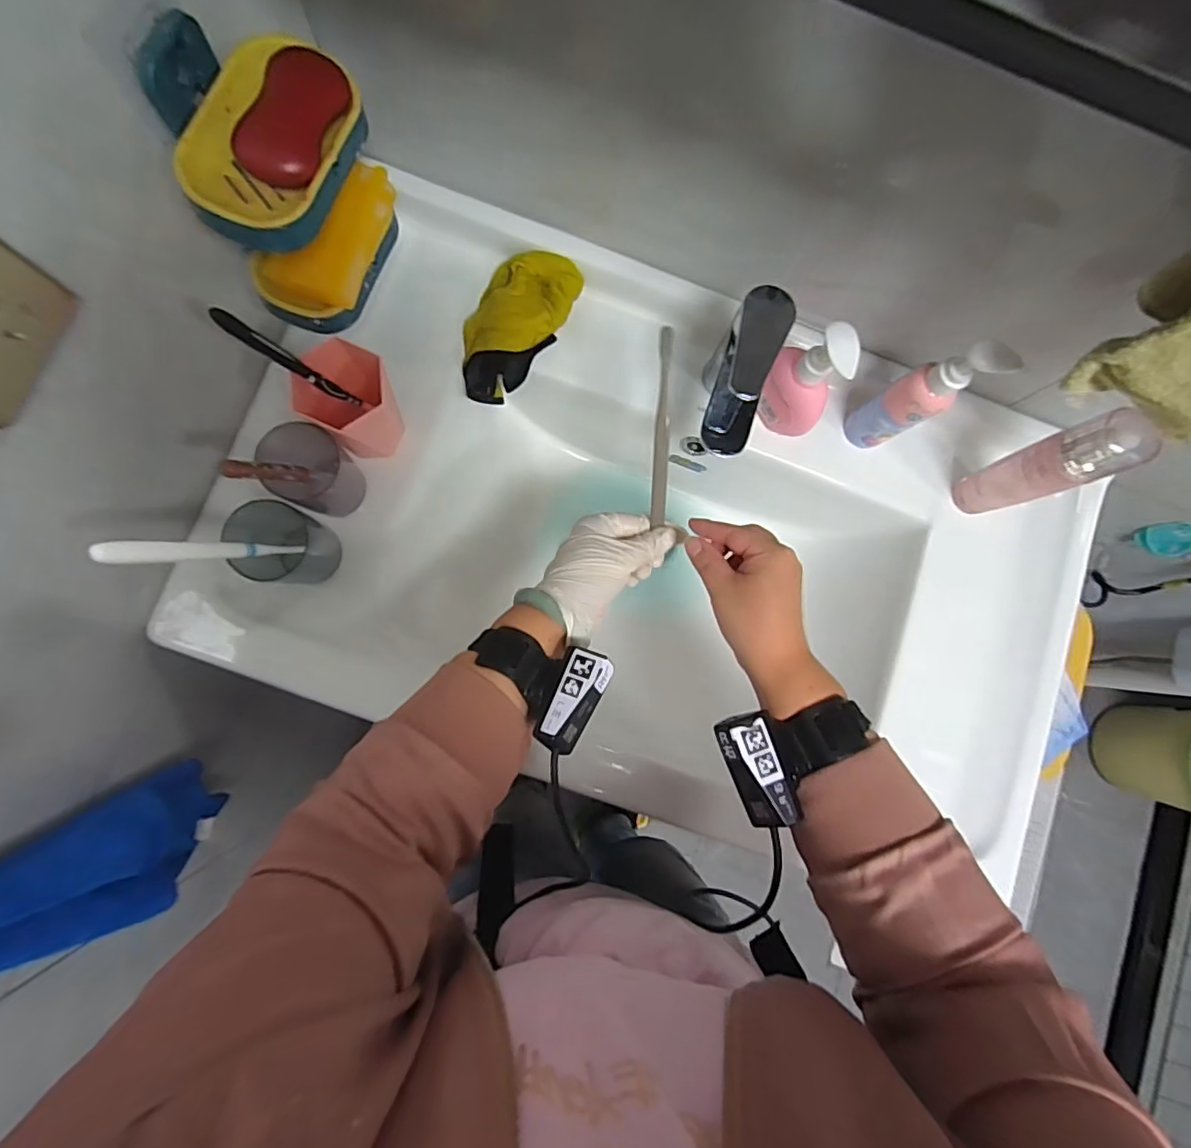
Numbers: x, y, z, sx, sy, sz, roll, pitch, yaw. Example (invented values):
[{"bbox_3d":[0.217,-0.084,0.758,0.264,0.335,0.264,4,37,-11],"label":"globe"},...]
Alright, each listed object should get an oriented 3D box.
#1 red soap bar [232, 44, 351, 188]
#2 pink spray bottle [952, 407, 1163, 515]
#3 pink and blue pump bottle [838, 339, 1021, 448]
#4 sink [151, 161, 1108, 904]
[{"bbox_3d":[-0.183,-0.278,0.349,0.043,0.016,0.082,20,82,-2],"label":"red soap bar"},{"bbox_3d":[0.376,-0.089,0.486,0.033,0.166,0.044,-18,85,-7],"label":"pink spray bottle"},{"bbox_3d":[0.275,-0.150,0.490,0.041,0.159,0.044,-35,87,-8],"label":"pink and blue pump bottle"},{"bbox_3d":[0.086,-0.011,0.591,0.717,0.166,0.448,20,82,-3],"label":"sink"}]

